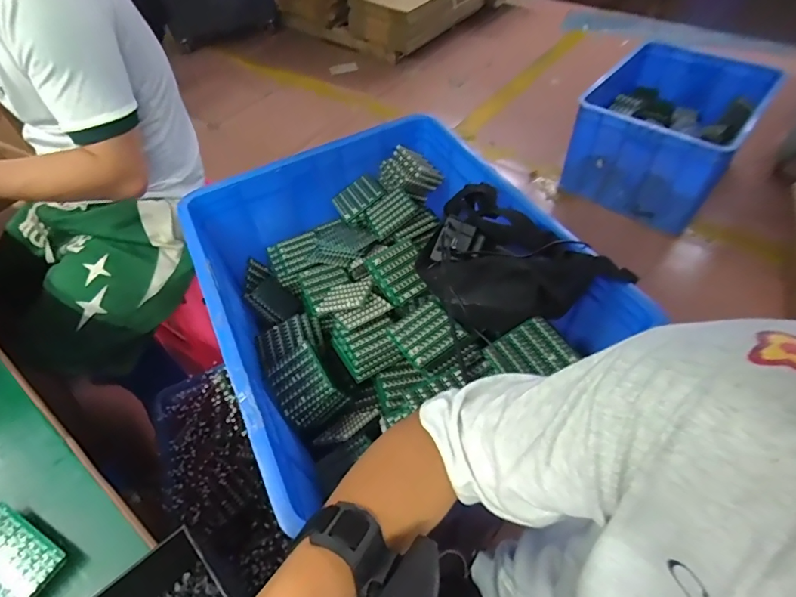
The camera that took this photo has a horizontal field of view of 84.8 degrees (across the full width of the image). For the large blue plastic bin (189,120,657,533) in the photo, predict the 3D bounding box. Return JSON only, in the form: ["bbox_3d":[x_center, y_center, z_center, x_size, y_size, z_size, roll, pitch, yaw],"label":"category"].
[{"bbox_3d":[-0.029,-0.024,0.697,0.472,0.242,0.551,-24,55,-15],"label":"large blue plastic bin"}]

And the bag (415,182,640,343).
[{"bbox_3d":[0.140,-0.049,0.589,0.188,0.073,0.258,-35,59,-22],"label":"bag"}]

